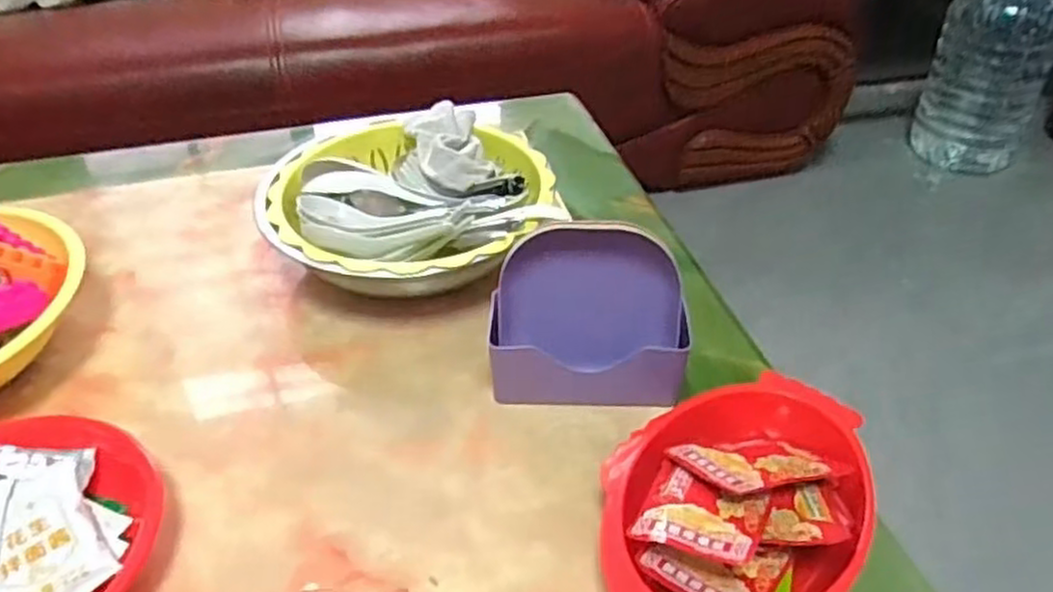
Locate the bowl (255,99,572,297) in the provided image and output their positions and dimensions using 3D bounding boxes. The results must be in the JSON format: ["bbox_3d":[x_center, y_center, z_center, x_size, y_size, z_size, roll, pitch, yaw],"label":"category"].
[{"bbox_3d":[-0.106,-0.075,0.694,0.242,0.078,0.253,0,41,0],"label":"bowl"}]

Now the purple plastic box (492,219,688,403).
[{"bbox_3d":[0.045,0.016,0.548,0.142,0.114,0.069,3,41,5],"label":"purple plastic box"}]

